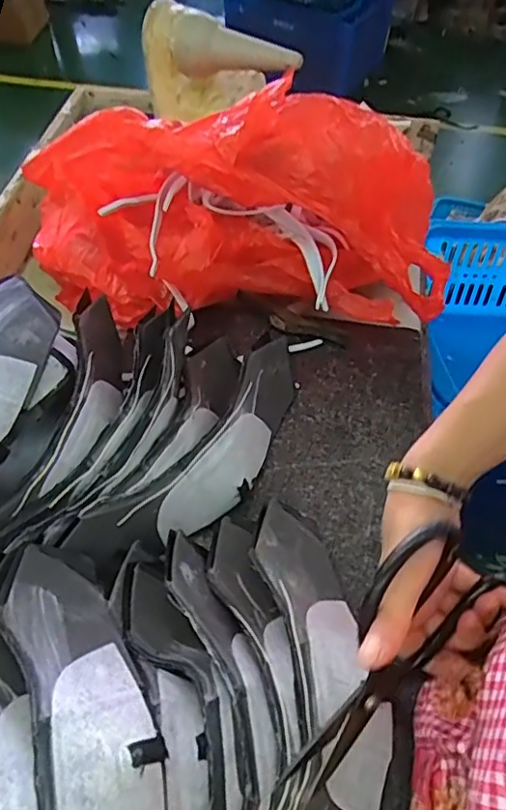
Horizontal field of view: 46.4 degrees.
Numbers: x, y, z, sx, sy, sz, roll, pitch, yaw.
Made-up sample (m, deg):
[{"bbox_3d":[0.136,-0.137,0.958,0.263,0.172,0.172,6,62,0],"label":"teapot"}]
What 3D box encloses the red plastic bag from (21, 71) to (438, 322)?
[{"bbox_3d":[-0.021,-0.194,0.617,0.441,0.203,0.163,0,54,-1],"label":"red plastic bag"}]

